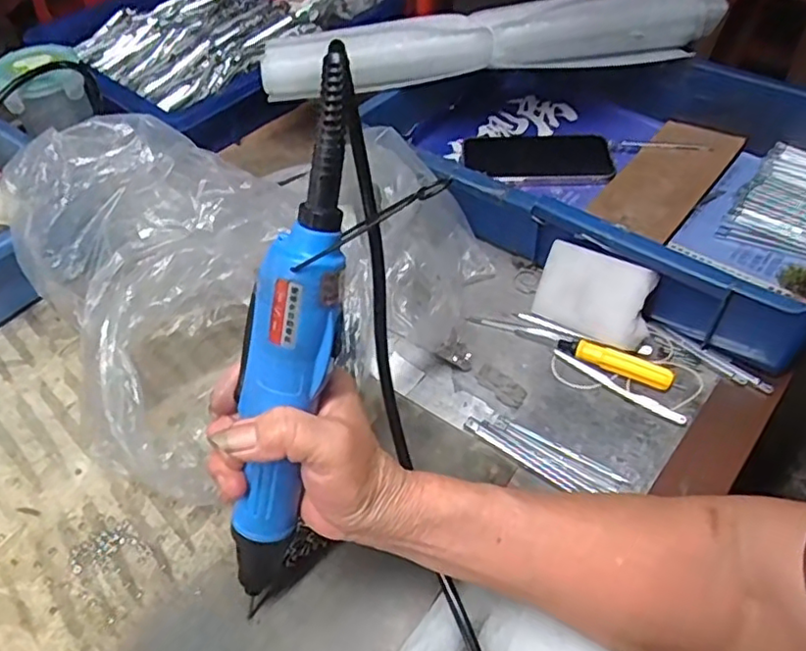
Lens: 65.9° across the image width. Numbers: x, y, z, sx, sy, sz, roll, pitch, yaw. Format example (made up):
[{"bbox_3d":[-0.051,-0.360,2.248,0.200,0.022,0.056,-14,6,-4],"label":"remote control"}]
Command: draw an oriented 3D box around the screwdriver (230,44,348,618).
[{"bbox_3d":[-0.048,0.024,0.291,0.039,0.274,0.044,24,30,21],"label":"screwdriver"}]

